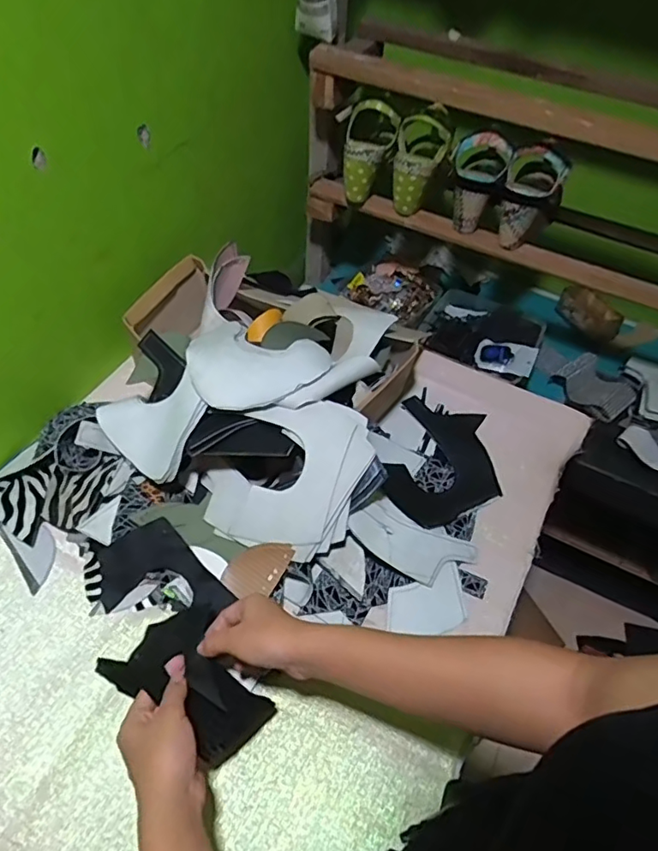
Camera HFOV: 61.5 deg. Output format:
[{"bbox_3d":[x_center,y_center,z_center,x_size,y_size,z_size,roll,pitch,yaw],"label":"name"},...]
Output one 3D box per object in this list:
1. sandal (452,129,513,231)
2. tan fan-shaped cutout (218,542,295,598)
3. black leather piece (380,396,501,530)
[{"bbox_3d":[0.218,-0.363,0.817,0.078,0.127,0.076,15,51,6],"label":"sandal"},{"bbox_3d":[-0.075,0.149,0.583,0.053,0.004,0.072,32,88,6],"label":"tan fan-shaped cutout"},{"bbox_3d":[0.143,0.043,0.699,0.148,0.035,0.191,7,53,-1],"label":"black leather piece"}]

